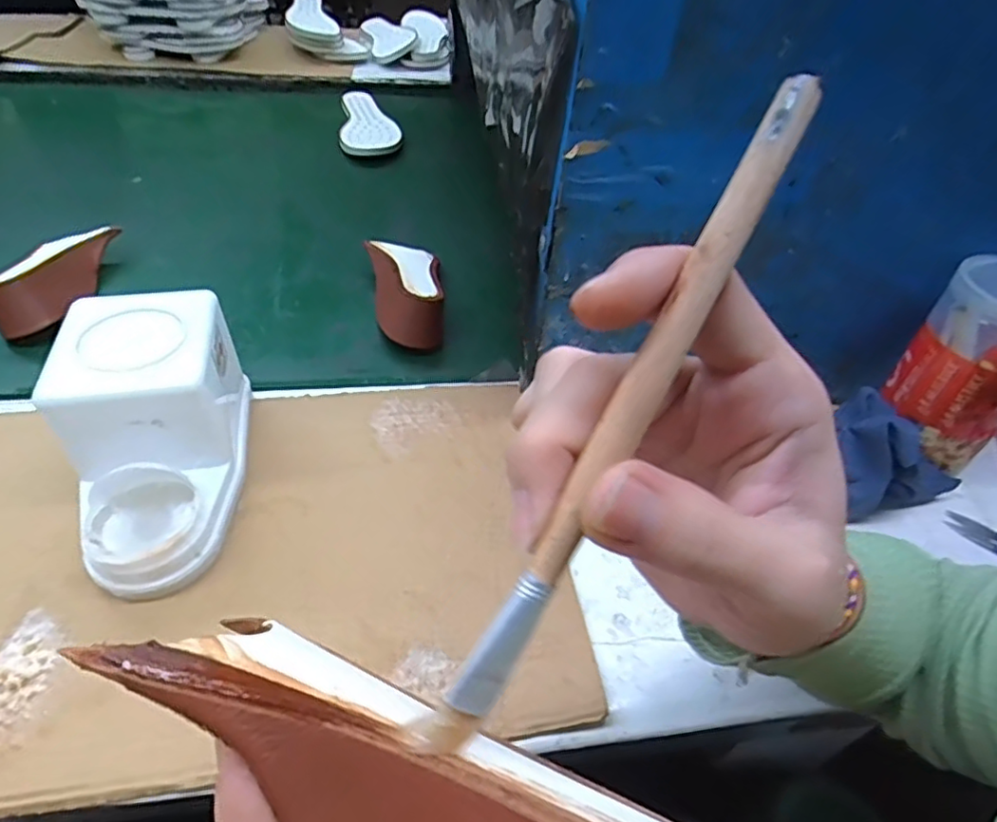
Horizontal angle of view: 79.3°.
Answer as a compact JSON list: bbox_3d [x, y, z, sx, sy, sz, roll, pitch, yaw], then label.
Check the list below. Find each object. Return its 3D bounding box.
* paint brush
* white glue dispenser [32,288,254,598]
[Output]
[{"bbox_3d":[0.025,0.003,0.129,0.010,0.007,0.160,30,92,23],"label":"paint brush"},{"bbox_3d":[-0.230,0.017,0.407,0.101,0.108,0.183,-8,46,-13],"label":"white glue dispenser"}]

